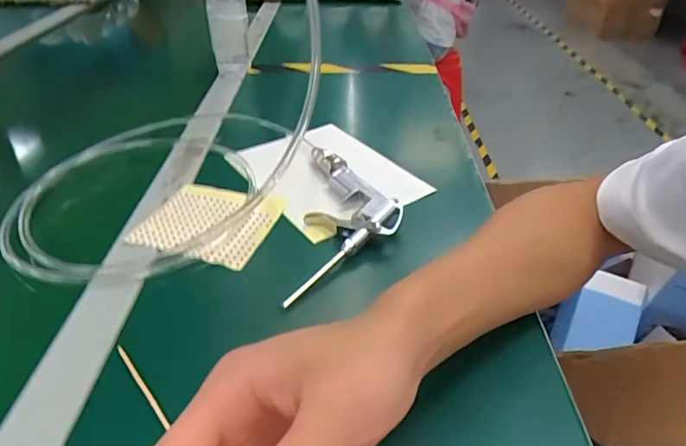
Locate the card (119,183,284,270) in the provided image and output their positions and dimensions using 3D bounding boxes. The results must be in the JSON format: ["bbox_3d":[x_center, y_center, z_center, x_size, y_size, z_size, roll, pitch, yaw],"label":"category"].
[{"bbox_3d":[-0.122,-0.002,0.450,0.113,0.007,0.096,11,39,14],"label":"card"}]

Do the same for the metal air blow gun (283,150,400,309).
[{"bbox_3d":[0.007,-0.012,0.447,0.088,0.022,0.218,2,36,3],"label":"metal air blow gun"}]

